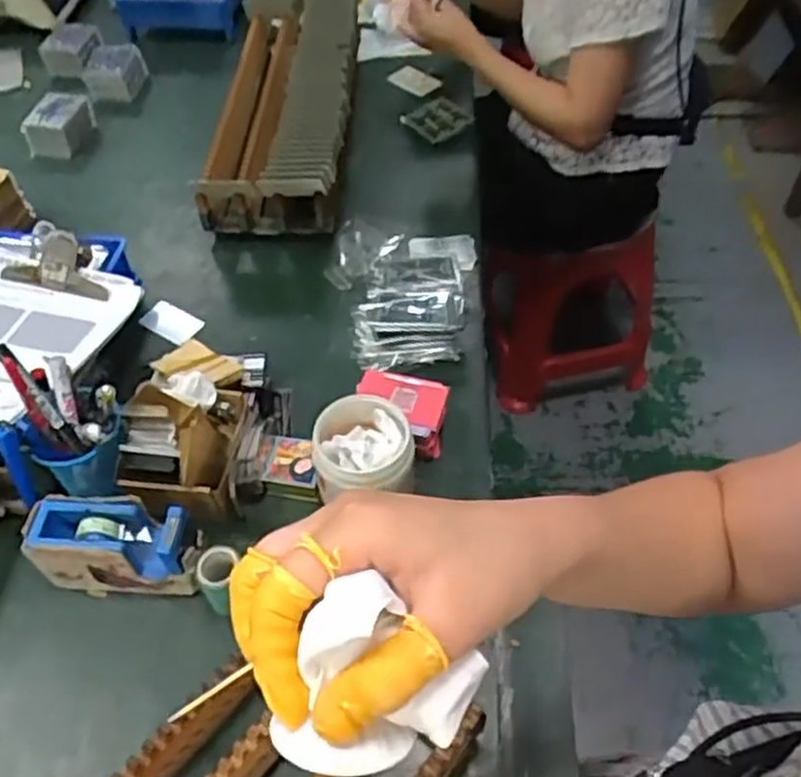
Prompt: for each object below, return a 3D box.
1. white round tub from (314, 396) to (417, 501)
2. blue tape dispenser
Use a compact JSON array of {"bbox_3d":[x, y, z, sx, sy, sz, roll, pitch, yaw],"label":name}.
[{"bbox_3d":[-0.035,0.070,0.723,0.094,0.102,0.098,-1,52,1],"label":"white round tub"},{"bbox_3d":[-0.251,0.143,0.663,0.139,0.090,0.060,1,51,3],"label":"blue tape dispenser"}]

